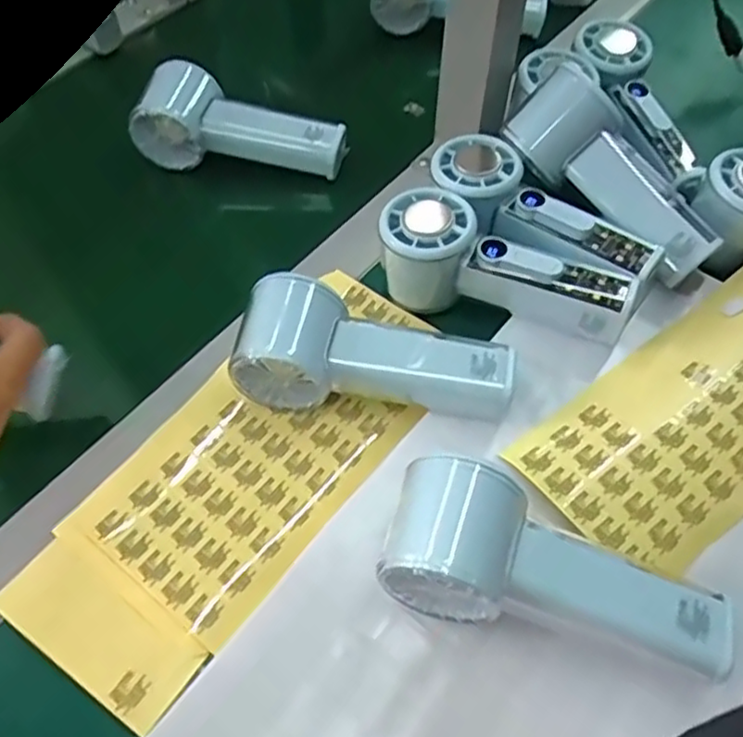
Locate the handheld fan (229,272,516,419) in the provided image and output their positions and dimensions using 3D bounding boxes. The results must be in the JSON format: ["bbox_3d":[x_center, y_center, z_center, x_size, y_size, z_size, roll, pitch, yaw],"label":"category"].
[{"bbox_3d":[0.001,-0.002,0.379,0.149,0.054,0.057,12,58,9],"label":"handheld fan"}]

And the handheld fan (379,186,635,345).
[{"bbox_3d":[0.080,-0.062,0.414,0.150,0.051,0.055,13,58,10],"label":"handheld fan"}]

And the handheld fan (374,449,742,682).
[{"bbox_3d":[0.082,0.091,0.302,0.149,0.055,0.058,14,58,10],"label":"handheld fan"}]

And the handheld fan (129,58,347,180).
[{"bbox_3d":[-0.097,-0.177,0.497,0.146,0.048,0.056,15,58,11],"label":"handheld fan"}]

